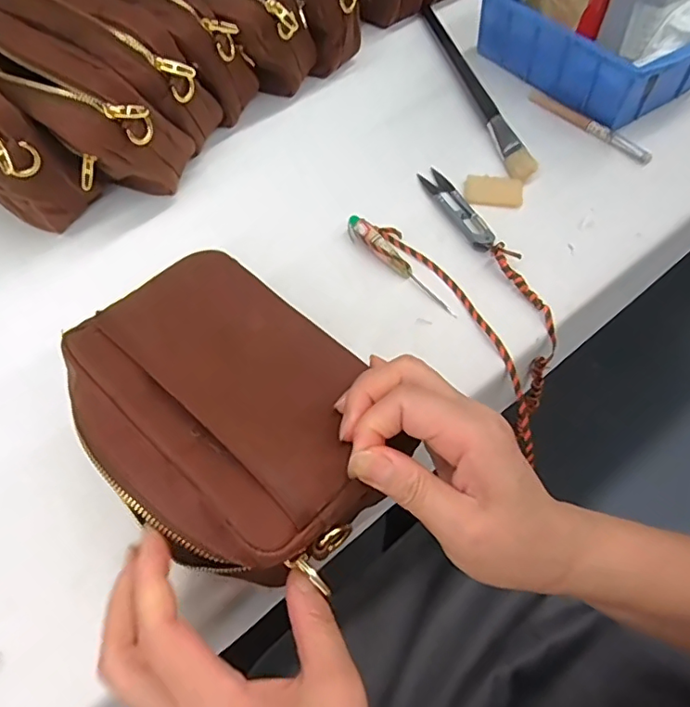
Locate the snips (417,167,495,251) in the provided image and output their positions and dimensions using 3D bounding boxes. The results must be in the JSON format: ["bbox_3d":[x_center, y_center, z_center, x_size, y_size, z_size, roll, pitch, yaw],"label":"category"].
[{"bbox_3d":[0.090,-0.120,0.443,0.022,0.013,0.101,-20,60,-10],"label":"snips"}]

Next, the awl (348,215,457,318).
[{"bbox_3d":[0.039,-0.068,0.412,0.014,0.011,0.117,-32,62,-17],"label":"awl"}]

